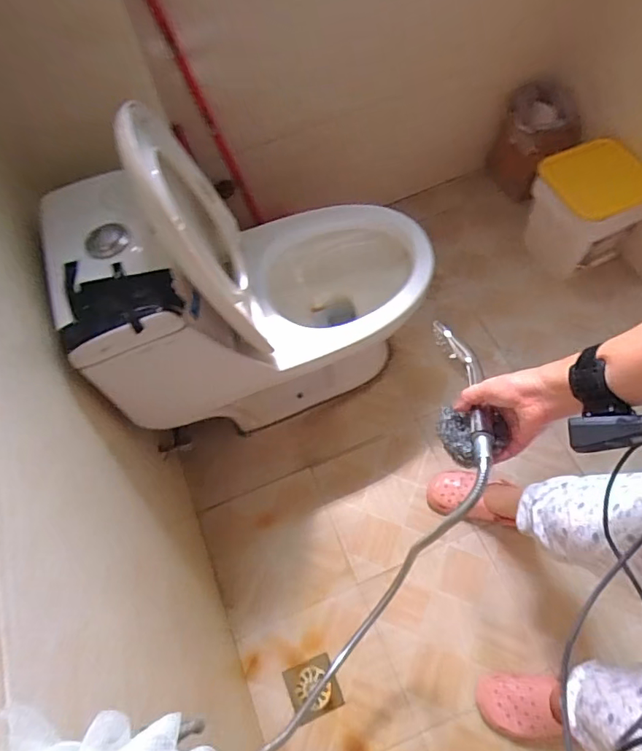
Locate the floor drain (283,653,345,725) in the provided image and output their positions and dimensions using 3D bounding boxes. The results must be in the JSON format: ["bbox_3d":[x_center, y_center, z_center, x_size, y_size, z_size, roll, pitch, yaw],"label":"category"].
[{"bbox_3d":[-0.016,0.661,1.049,0.103,0.016,0.100,-21,62,-9],"label":"floor drain"}]

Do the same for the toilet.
[{"bbox_3d":[-0.092,-0.166,1.005,0.667,0.659,0.353,-18,62,-7],"label":"toilet"}]

